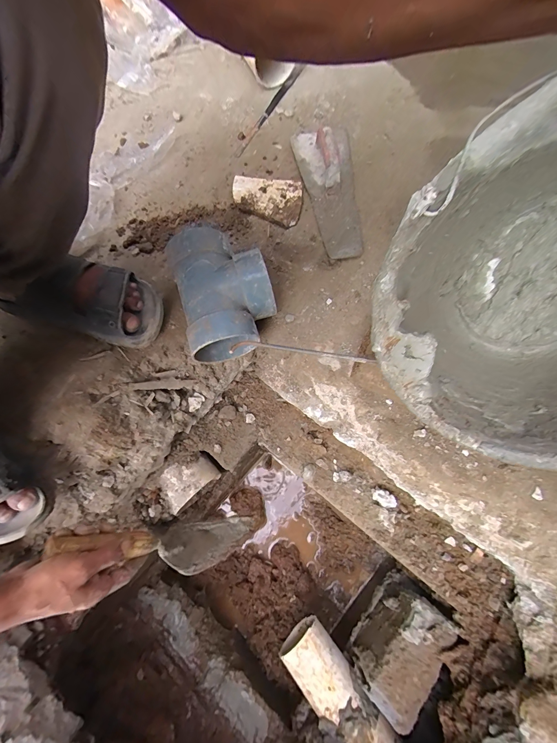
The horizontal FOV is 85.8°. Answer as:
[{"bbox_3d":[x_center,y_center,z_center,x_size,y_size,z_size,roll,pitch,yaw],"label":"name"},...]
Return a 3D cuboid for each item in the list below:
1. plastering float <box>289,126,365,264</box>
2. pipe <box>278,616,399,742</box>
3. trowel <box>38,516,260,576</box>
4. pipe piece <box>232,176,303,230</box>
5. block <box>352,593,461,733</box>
[{"bbox_3d":[0.094,-0.337,0.513,0.100,0.051,0.316,-9,72,-1],"label":"plastering float"},{"bbox_3d":[0.101,0.558,0.521,0.088,0.073,0.208,-41,75,-10],"label":"pipe"},{"bbox_3d":[-0.162,0.240,0.432,0.075,0.288,0.069,-6,66,44],"label":"trowel"},{"bbox_3d":[-0.022,-0.297,0.526,0.125,0.017,0.086,10,73,6],"label":"pipe piece"},{"bbox_3d":[0.205,0.471,0.519,0.080,0.140,0.175,37,77,13],"label":"block"}]

